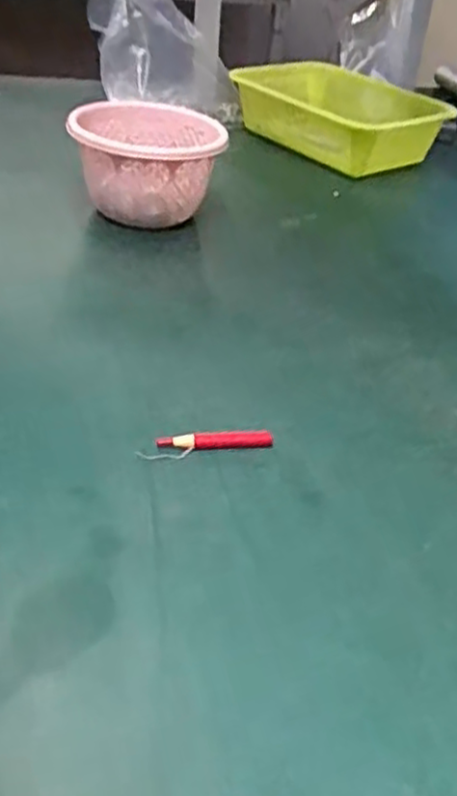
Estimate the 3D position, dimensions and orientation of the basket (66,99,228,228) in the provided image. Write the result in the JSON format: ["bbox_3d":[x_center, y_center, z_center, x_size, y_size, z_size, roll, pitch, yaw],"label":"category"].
[{"bbox_3d":[-0.080,-0.225,0.722,0.143,0.096,0.141,3,35,-4],"label":"basket"}]

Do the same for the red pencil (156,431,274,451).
[{"bbox_3d":[-0.008,0.027,0.464,0.073,0.010,0.011,-3,36,-13],"label":"red pencil"}]

